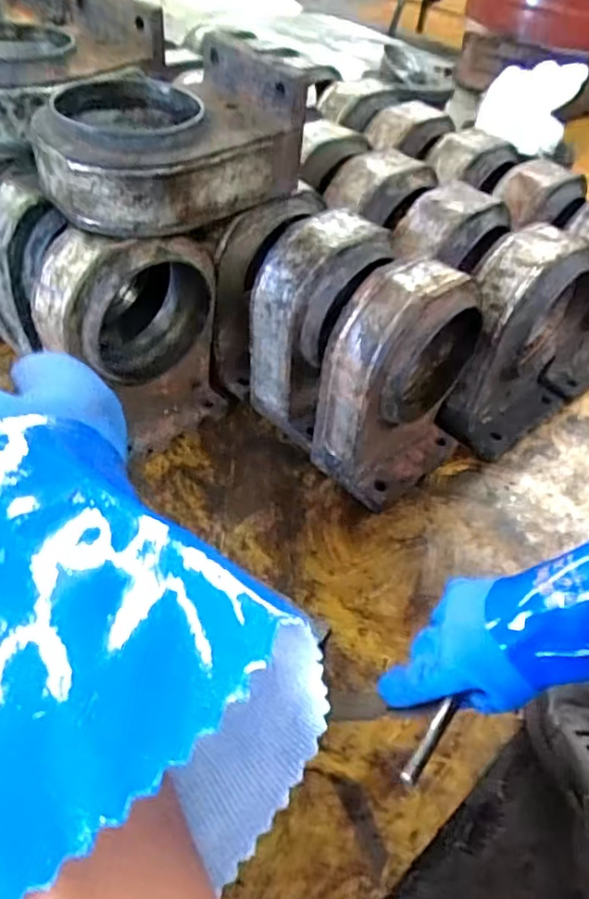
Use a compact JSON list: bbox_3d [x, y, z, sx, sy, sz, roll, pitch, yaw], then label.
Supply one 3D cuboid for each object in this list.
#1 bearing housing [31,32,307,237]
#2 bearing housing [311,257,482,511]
[{"bbox_3d":[-0.163,-0.394,0.785,0.300,0.136,0.212,-29,55,-32],"label":"bearing housing"},{"bbox_3d":[0.144,-0.089,0.863,0.137,0.320,0.203,36,50,25],"label":"bearing housing"}]

